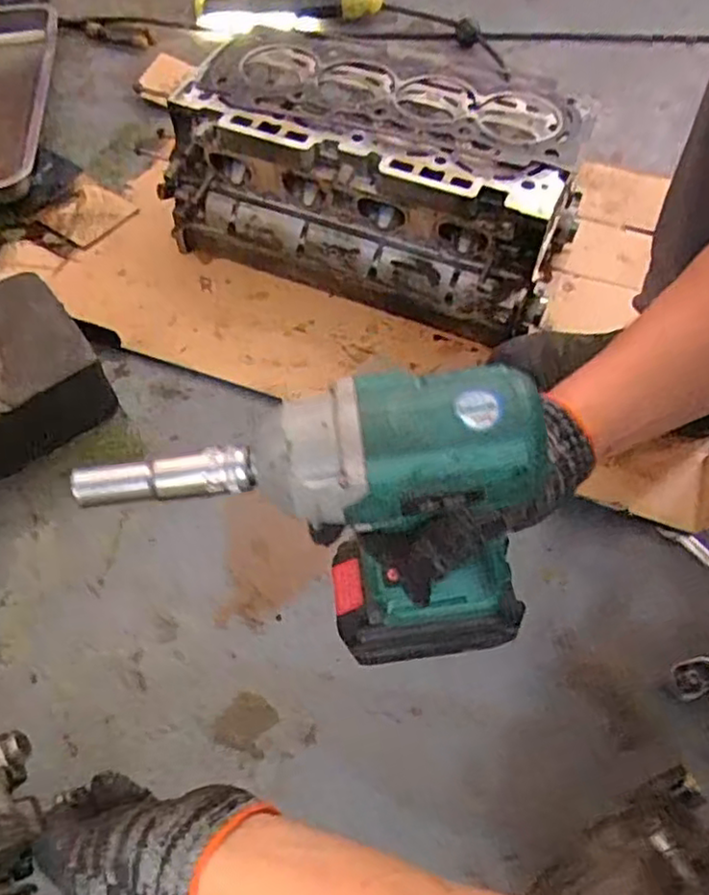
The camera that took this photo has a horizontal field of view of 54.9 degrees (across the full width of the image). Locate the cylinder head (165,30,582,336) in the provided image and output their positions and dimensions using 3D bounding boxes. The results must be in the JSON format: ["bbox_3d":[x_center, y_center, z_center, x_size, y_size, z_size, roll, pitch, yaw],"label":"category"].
[{"bbox_3d":[0.025,-0.315,0.815,0.434,0.183,0.229,23,62,13],"label":"cylinder head"}]

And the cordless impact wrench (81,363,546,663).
[{"bbox_3d":[-0.015,0.057,0.374,0.208,0.234,0.065,-7,59,-4],"label":"cordless impact wrench"}]

